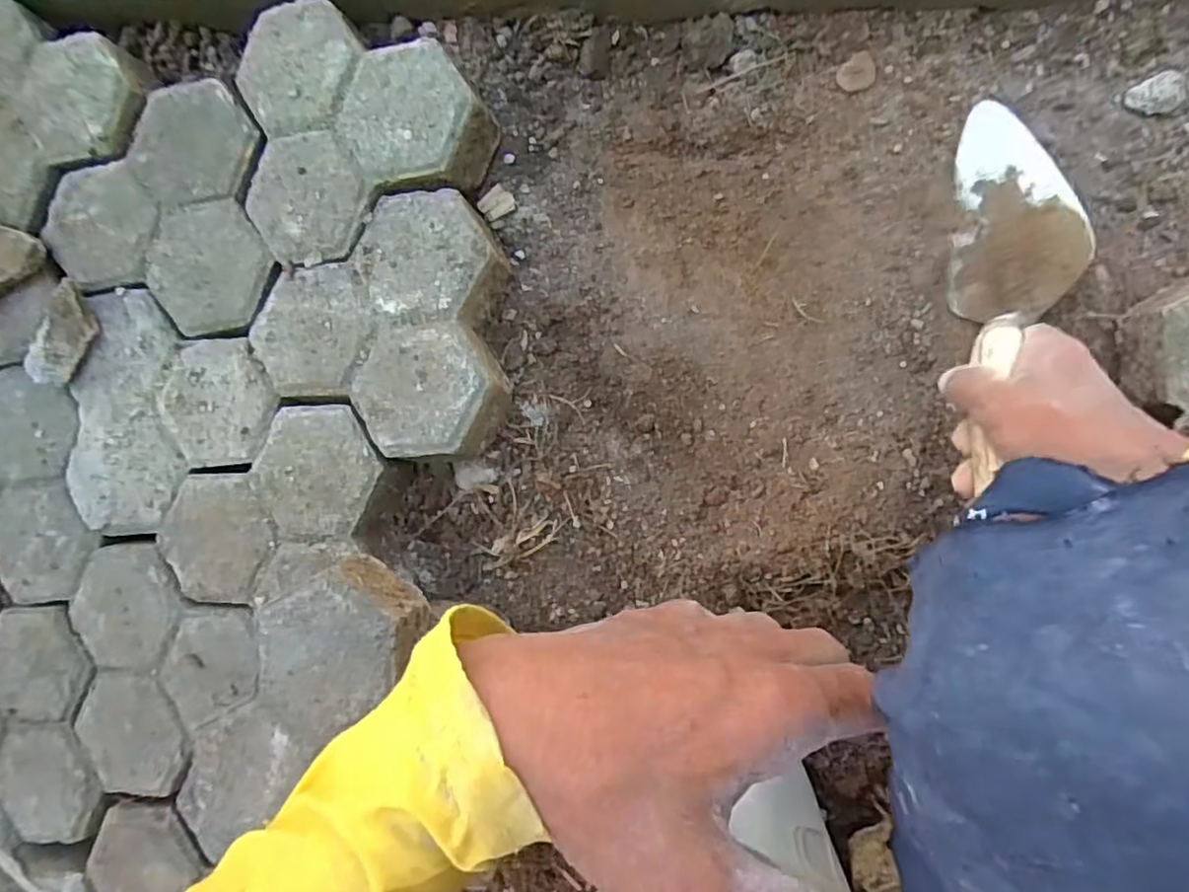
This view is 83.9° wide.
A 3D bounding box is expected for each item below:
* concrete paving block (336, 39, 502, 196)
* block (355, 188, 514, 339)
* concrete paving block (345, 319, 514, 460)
[{"bbox_3d":[-0.132,-0.238,0.499,0.101,0.054,0.106,-34,86,6],"label":"concrete paving block"},{"bbox_3d":[-0.120,-0.137,0.505,0.100,0.060,0.097,6,91,7],"label":"block"},{"bbox_3d":[-0.119,-0.042,0.496,0.102,0.061,0.096,-2,90,7],"label":"concrete paving block"}]

